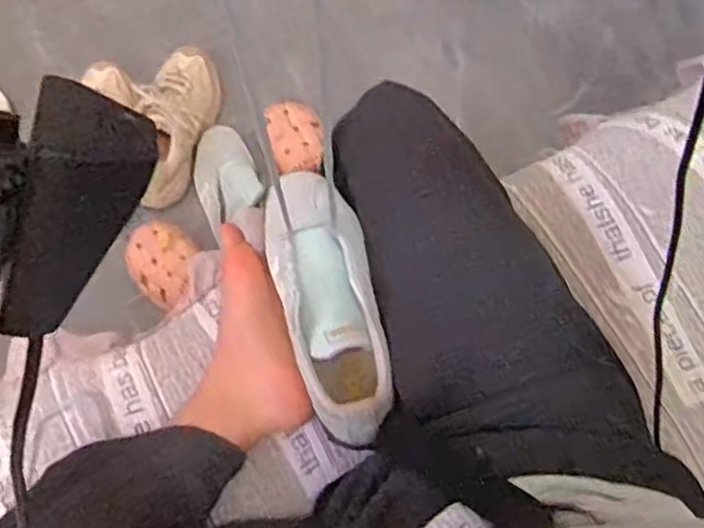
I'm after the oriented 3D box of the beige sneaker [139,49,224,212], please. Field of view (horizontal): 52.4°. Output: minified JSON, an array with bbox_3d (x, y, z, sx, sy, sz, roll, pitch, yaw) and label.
[{"bbox_3d":[-0.261,-0.222,1.092,0.094,0.093,0.262,1,78,-1],"label":"beige sneaker"}]

